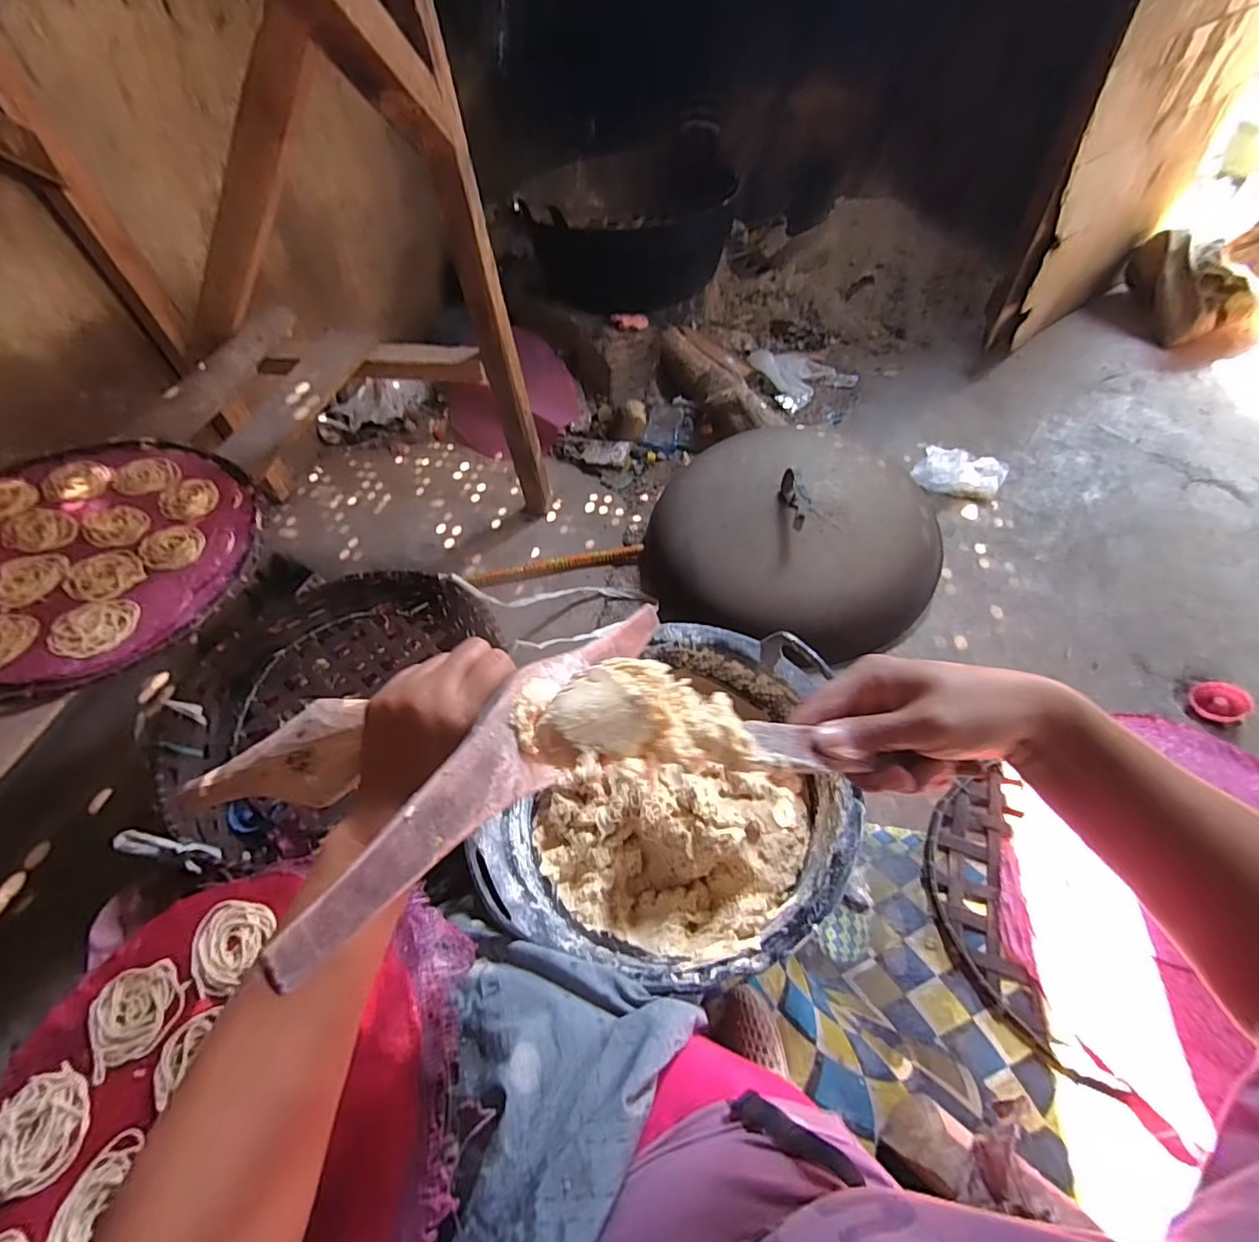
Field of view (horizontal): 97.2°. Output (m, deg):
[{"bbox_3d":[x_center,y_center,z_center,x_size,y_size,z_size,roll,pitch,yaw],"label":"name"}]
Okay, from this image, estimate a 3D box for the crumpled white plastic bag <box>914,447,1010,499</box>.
[{"bbox_3d":[0.657,-0.299,1.096,0.166,0.054,0.118,16,56,17],"label":"crumpled white plastic bag"}]

